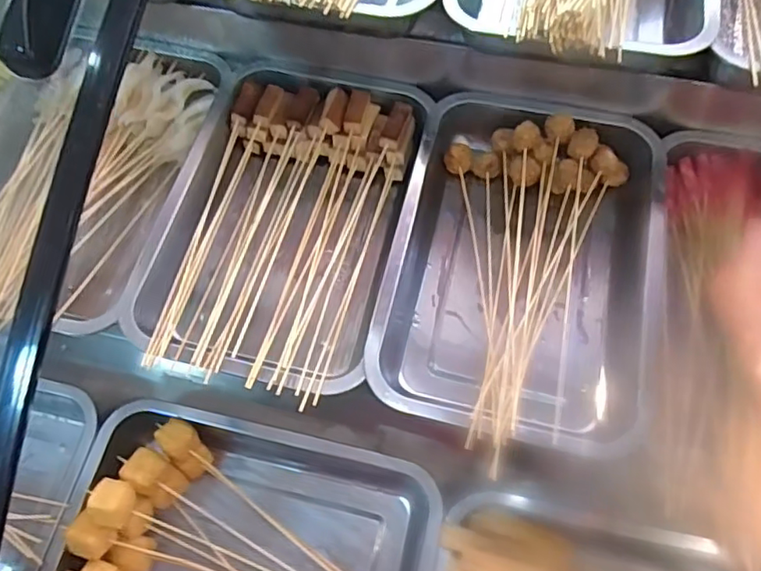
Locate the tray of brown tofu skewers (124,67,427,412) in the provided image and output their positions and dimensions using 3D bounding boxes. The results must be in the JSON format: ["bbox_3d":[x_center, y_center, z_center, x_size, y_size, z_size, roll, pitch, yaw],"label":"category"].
[{"bbox_3d":[-0.081,-0.056,0.529,0.201,0.057,0.314,13,65,8],"label":"tray of brown tofu skewers"}]

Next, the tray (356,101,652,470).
[{"bbox_3d":[0.123,-0.021,0.507,0.214,0.067,0.318,12,65,7],"label":"tray"}]

